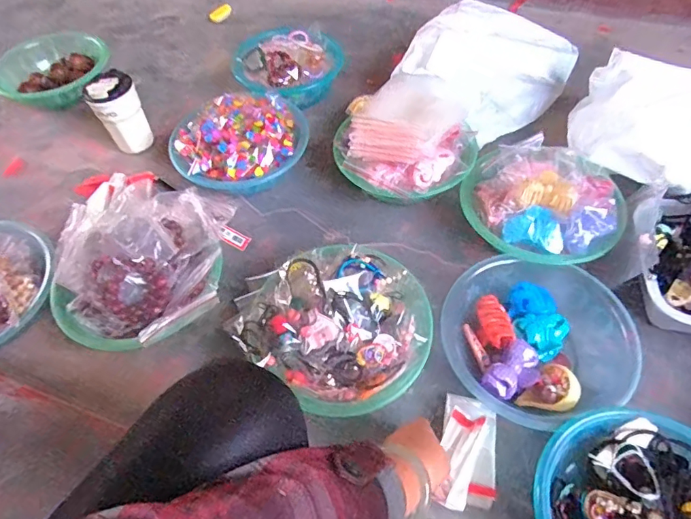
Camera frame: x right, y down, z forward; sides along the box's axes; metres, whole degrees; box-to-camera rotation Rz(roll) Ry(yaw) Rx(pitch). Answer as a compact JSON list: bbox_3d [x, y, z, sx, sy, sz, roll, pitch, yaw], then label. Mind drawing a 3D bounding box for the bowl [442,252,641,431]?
[{"bbox_3d":[0.253,0.107,0.642,0.230,0.081,0.221,-1,54,2],"label":"bowl"}]

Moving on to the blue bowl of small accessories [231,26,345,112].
[{"bbox_3d":[-0.123,-0.387,0.977,0.210,0.085,0.241,24,59,19],"label":"blue bowl of small accessories"}]

